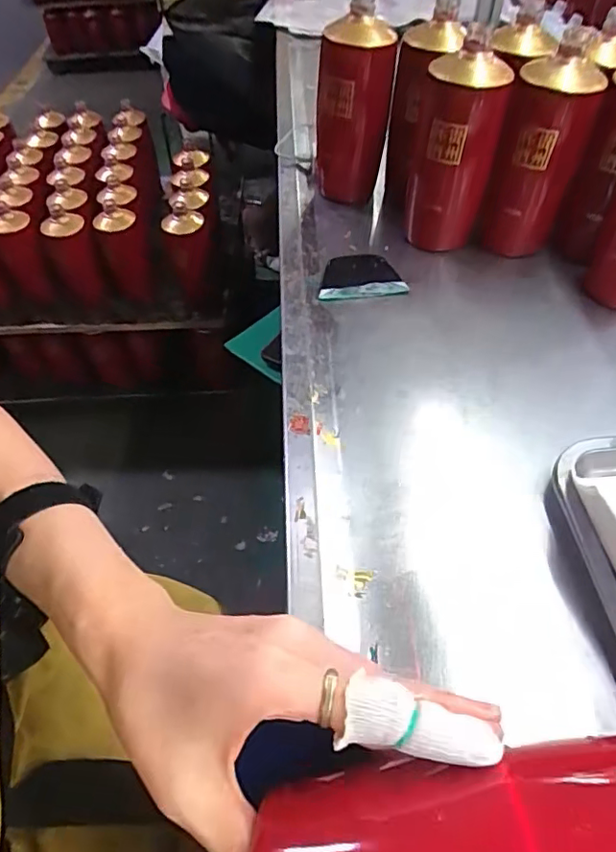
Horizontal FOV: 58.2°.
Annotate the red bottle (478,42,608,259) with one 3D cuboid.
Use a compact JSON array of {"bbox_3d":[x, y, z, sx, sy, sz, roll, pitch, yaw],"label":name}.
[{"bbox_3d":[0.244,-0.283,0.592,0.080,0.190,0.070,19,52,15],"label":"red bottle"}]

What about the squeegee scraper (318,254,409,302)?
[{"bbox_3d":[0.054,-0.159,0.582,0.088,0.009,0.057,-7,65,-4],"label":"squeegee scraper"}]

